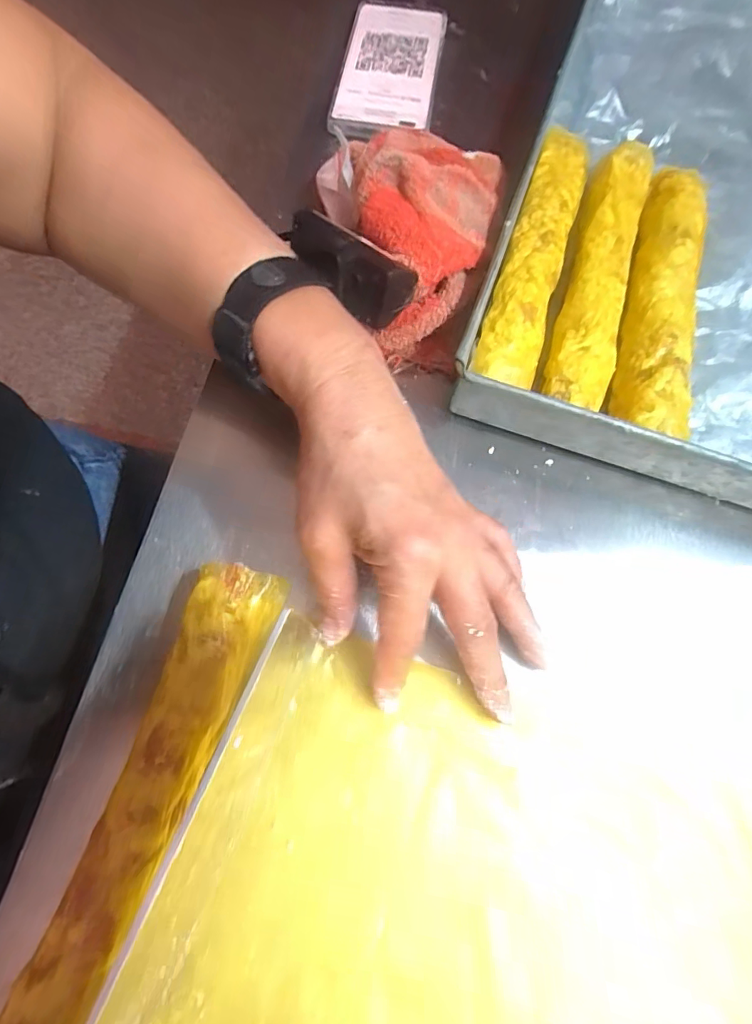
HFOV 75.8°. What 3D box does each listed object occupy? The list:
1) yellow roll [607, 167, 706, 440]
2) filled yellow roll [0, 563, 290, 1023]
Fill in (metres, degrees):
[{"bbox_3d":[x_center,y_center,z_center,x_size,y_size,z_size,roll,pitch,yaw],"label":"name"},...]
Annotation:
[{"bbox_3d":[0.177,-0.131,0.299,0.038,0.028,0.200,17,72,6],"label":"yellow roll"},{"bbox_3d":[-0.099,0.126,0.208,0.040,0.031,0.214,20,72,7],"label":"filled yellow roll"}]

